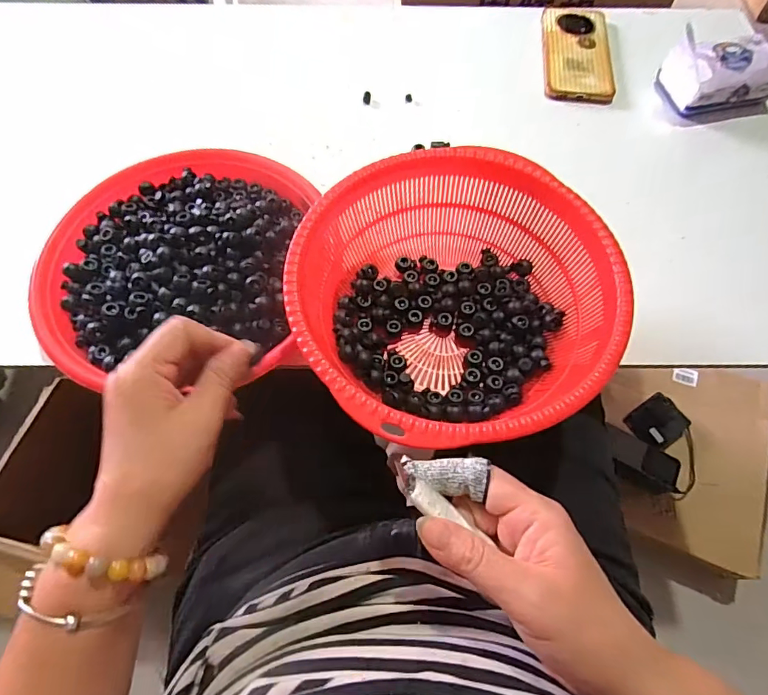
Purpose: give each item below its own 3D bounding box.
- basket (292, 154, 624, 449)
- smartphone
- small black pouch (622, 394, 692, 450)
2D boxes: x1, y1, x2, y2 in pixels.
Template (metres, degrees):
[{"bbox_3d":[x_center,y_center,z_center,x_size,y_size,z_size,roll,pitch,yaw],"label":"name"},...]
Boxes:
[{"bbox_3d":[0.051,-0.030,0.369,0.225,0.084,0.220,0,64,-1],"label":"basket"},{"bbox_3d":[0.231,-0.358,0.578,0.078,0.014,0.169,6,64,2],"label":"smartphone"},{"bbox_3d":[0.467,0.124,0.811,0.091,0.023,0.076,-31,68,-15],"label":"small black pouch"}]

